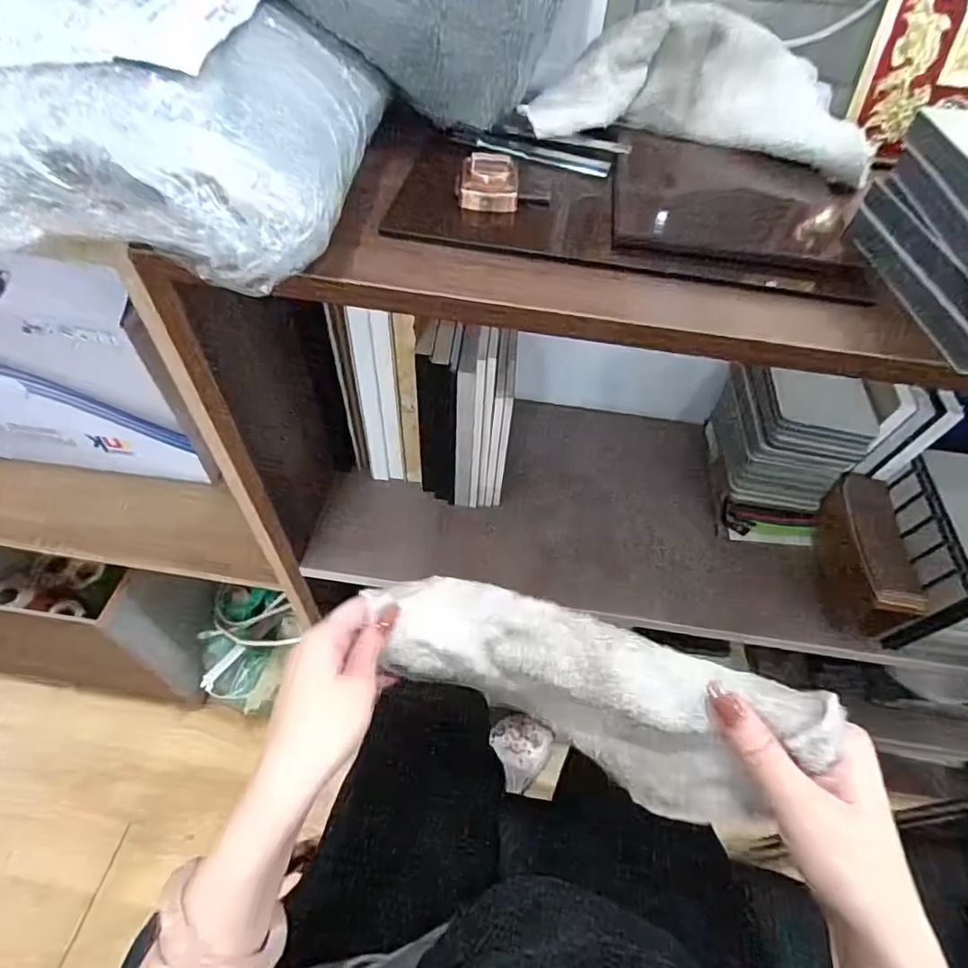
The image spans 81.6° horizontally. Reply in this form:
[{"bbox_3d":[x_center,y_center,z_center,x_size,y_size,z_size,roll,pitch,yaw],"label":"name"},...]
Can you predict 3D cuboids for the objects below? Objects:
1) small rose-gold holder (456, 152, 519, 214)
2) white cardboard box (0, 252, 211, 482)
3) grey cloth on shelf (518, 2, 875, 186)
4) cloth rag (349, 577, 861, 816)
[{"bbox_3d":[0.002,-0.194,0.363,0.039,0.023,0.035,0,53,-3],"label":"small rose-gold holder"},{"bbox_3d":[-0.586,-0.144,0.679,0.416,0.289,0.078,8,53,3],"label":"white cardboard box"},{"bbox_3d":[0.165,-0.295,0.418,0.244,0.060,0.128,15,54,8],"label":"grey cloth on shelf"},{"bbox_3d":[0.056,0.123,0.340,0.248,0.094,0.066,14,52,26],"label":"cloth rag"}]

